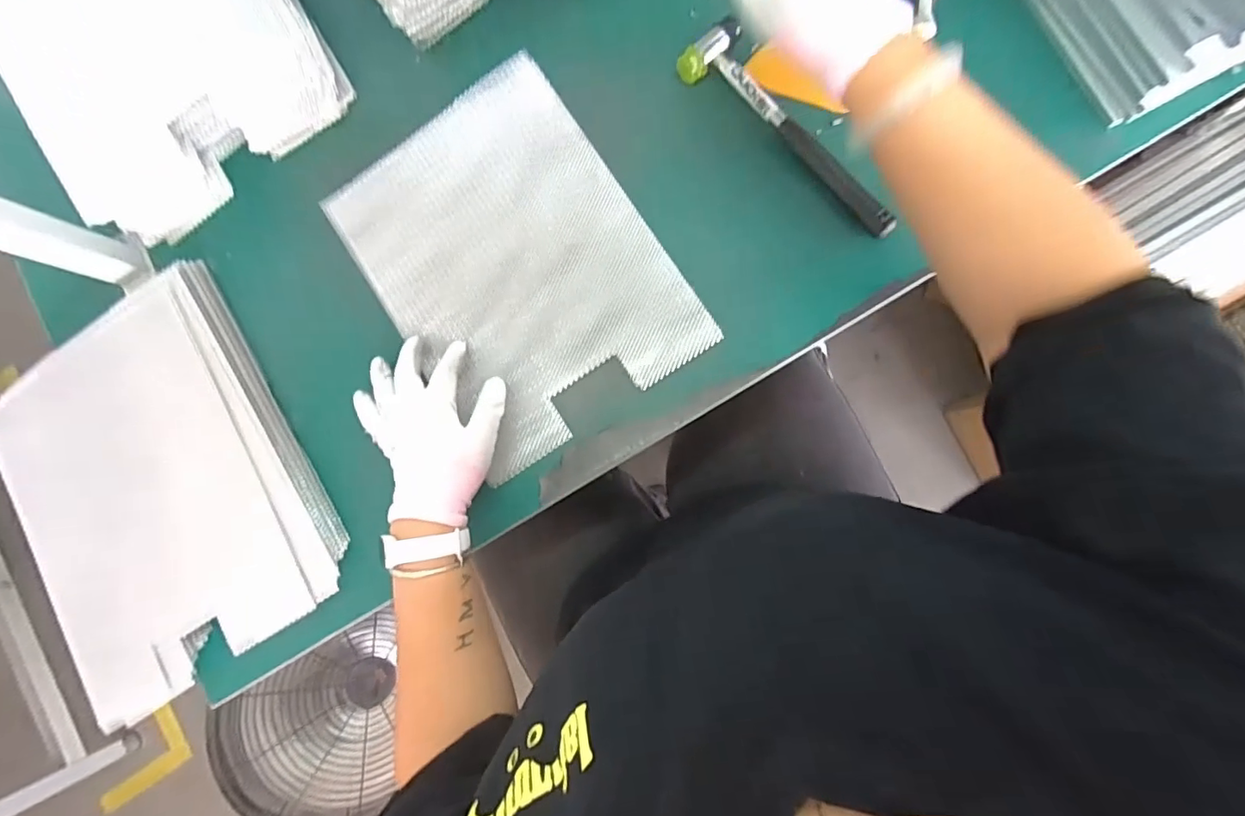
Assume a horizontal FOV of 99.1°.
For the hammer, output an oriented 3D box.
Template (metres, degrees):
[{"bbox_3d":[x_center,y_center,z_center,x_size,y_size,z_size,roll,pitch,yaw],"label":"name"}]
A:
[{"bbox_3d":[0.153,-0.246,0.476,0.056,0.033,0.241,-43,81,2],"label":"hammer"}]

